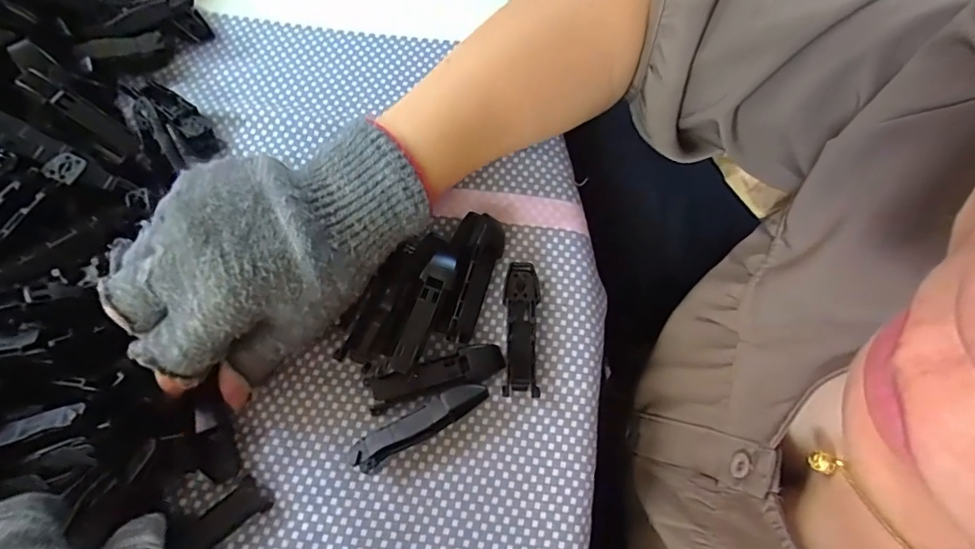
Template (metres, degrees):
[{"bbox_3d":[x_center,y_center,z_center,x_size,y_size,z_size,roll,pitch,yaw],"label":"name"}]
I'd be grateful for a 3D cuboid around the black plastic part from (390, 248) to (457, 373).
[{"bbox_3d":[-0.030,0.016,0.249,0.015,0.007,0.064,16,71,3],"label":"black plastic part"}]

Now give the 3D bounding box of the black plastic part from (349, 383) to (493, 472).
[{"bbox_3d":[-0.032,0.071,0.244,0.067,0.017,0.015,-29,75,-12],"label":"black plastic part"}]

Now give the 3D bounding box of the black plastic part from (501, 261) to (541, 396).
[{"bbox_3d":[0.018,0.027,0.265,0.018,0.010,0.068,3,71,-2],"label":"black plastic part"}]

